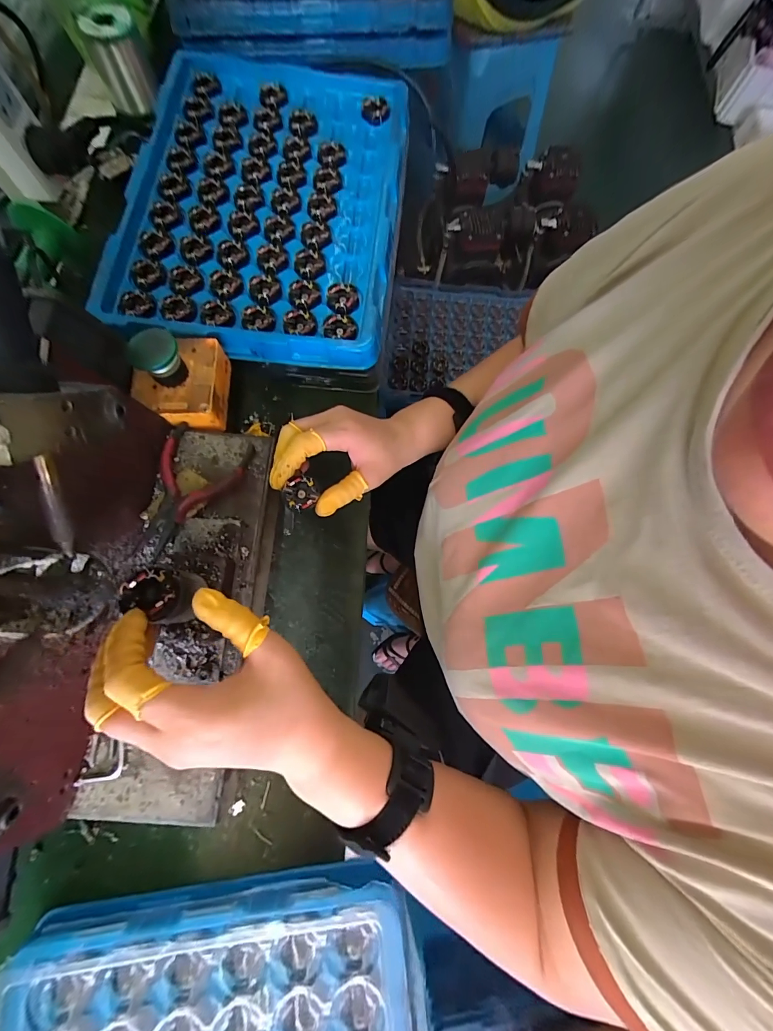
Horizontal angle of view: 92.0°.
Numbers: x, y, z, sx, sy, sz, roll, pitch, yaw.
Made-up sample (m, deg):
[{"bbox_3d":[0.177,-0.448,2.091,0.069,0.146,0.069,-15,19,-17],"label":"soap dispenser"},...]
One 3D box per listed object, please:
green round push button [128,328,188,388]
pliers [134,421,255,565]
[{"bbox_3d":[-0.189,-0.131,0.317,0.036,0.034,0.036,0,78,1],"label":"green round push button"},{"bbox_3d":[-0.167,-0.021,0.308,0.074,0.018,0.114,16,76,2],"label":"pliers"}]

